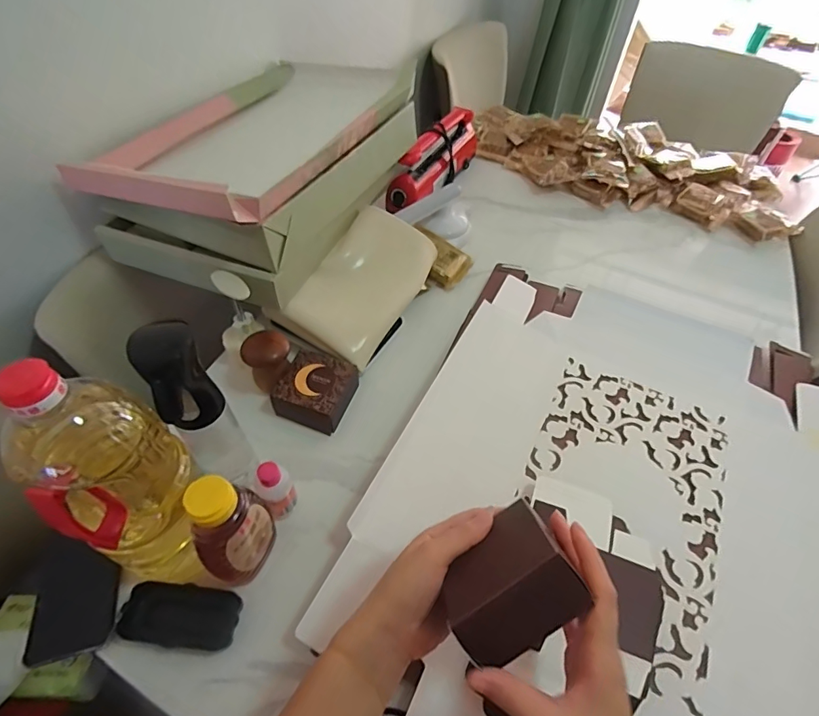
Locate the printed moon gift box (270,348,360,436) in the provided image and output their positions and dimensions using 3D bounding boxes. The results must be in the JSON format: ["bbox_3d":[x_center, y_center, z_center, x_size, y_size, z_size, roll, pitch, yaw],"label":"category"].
[{"bbox_3d":[-0.126,0.048,0.622,0.089,0.056,0.098,18,52,12],"label":"printed moon gift box"}]

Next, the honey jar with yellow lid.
[{"bbox_3d":[-0.172,0.168,0.447,0.046,0.151,0.069,11,51,7],"label":"honey jar with yellow lid"}]

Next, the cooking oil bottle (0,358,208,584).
[{"bbox_3d":[-0.252,0.108,0.405,0.108,0.280,0.104,37,58,25],"label":"cooking oil bottle"}]

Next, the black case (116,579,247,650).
[{"bbox_3d":[-0.226,0.256,0.455,0.113,0.020,0.052,8,51,4],"label":"black case"}]

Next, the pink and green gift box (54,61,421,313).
[{"bbox_3d":[-0.219,-0.328,0.736,0.328,0.141,0.517,22,53,15],"label":"pink and green gift box"}]

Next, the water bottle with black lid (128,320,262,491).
[{"bbox_3d":[-0.207,0.066,0.473,0.059,0.234,0.065,-27,57,-23],"label":"water bottle with black lid"}]

